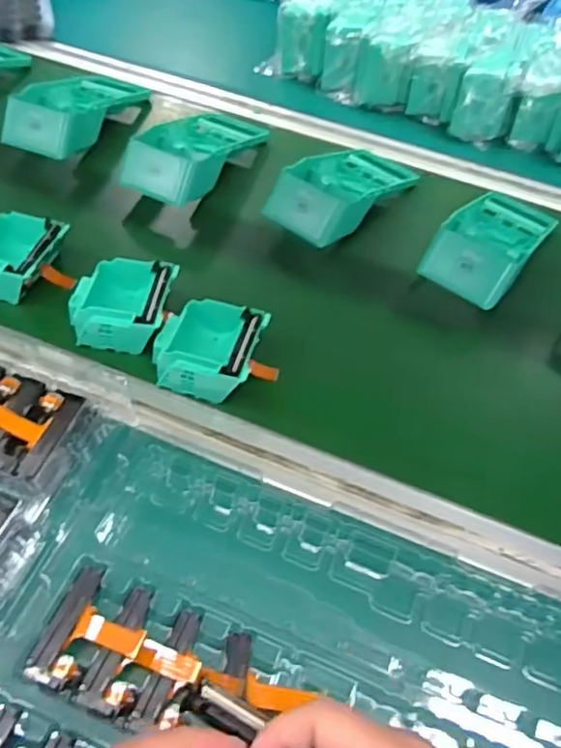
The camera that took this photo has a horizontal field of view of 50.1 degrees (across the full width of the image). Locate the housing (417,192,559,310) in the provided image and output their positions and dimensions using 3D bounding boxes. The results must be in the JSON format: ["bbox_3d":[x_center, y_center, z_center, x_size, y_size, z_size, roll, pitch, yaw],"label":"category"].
[{"bbox_3d":[0.209,-0.133,0.594,0.083,0.041,0.175,31,44,17],"label":"housing"}]

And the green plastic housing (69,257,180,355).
[{"bbox_3d":[-0.133,-0.053,0.505,0.081,0.051,0.077,7,53,0],"label":"green plastic housing"}]

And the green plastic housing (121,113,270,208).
[{"bbox_3d":[-0.091,-0.243,0.646,0.092,0.054,0.181,27,56,14],"label":"green plastic housing"}]

